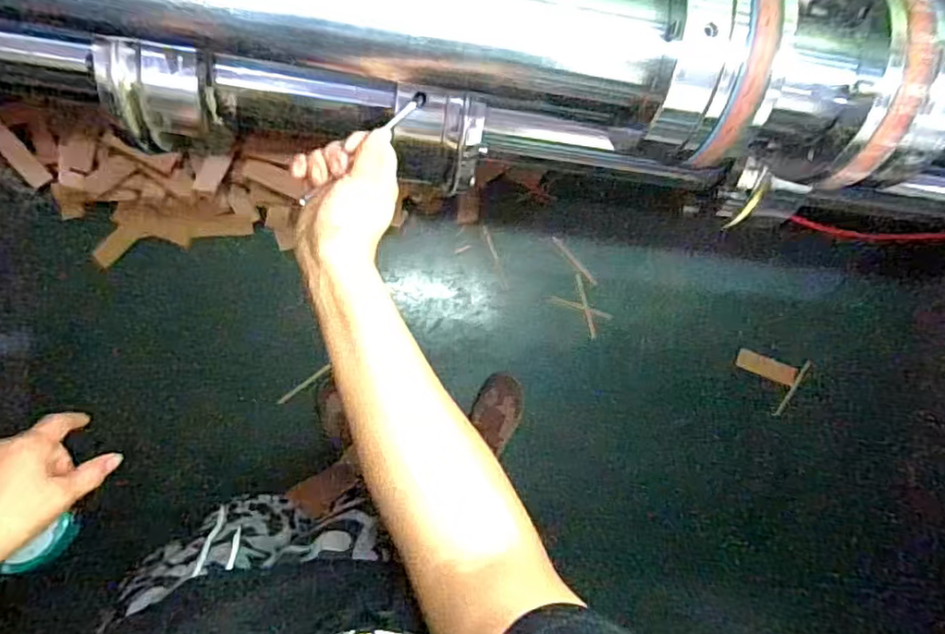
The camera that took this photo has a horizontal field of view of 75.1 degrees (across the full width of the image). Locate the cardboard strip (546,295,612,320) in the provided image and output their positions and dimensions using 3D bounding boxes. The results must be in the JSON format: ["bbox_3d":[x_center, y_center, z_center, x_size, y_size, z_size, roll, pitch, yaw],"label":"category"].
[{"bbox_3d":[0.244,-0.022,1.399,0.150,0.010,0.017,17,89,5],"label":"cardboard strip"}]

